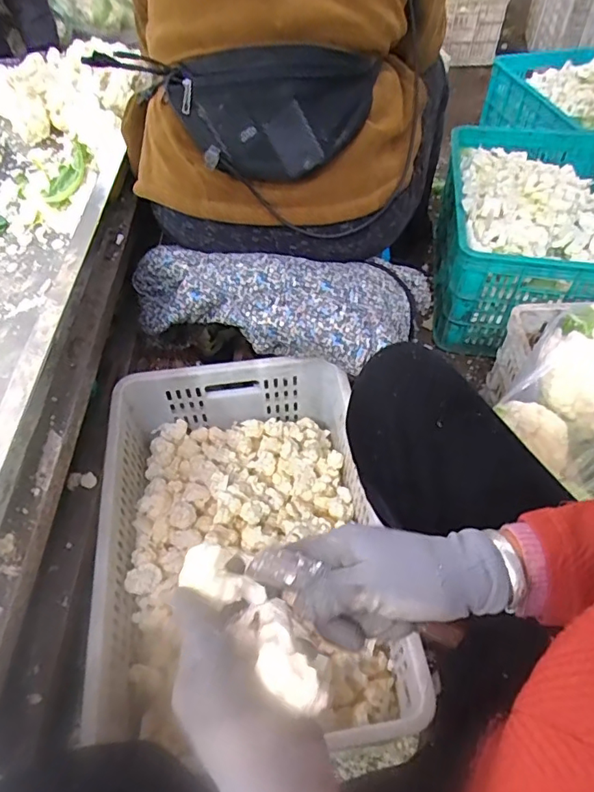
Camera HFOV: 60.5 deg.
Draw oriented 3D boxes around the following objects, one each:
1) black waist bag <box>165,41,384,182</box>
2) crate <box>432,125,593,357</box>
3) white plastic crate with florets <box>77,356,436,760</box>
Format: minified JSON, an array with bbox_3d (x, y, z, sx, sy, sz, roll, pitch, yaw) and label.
[{"bbox_3d":[-0.023,-0.372,0.660,0.265,0.127,0.114,-7,52,-5],"label":"black waist bag"},{"bbox_3d":[0.566,-0.387,1.214,0.424,0.275,0.583,9,52,8],"label":"crate"},{"bbox_3d":[-0.075,0.188,0.700,0.348,0.147,0.497,-7,52,-4],"label":"white plastic crate with florets"}]

